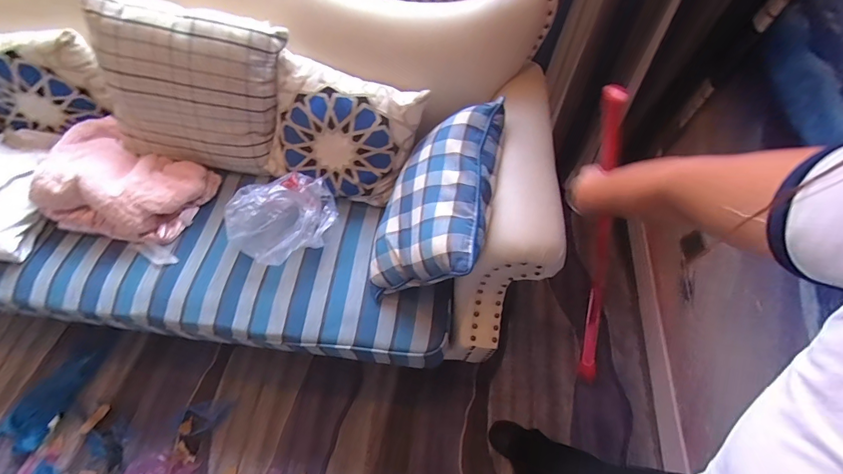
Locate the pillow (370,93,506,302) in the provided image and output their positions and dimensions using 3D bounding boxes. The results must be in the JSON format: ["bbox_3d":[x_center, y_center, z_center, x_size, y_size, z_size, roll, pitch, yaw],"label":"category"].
[{"bbox_3d":[0.041,-0.091,0.935,0.342,0.140,0.445,-12,59,40],"label":"pillow"}]

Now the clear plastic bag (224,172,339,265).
[{"bbox_3d":[-0.364,-0.051,0.970,0.273,0.109,0.181,-18,64,-11],"label":"clear plastic bag"}]

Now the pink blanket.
[{"bbox_3d":[-0.820,-0.141,1.010,0.353,0.157,0.294,18,63,8],"label":"pink blanket"}]

